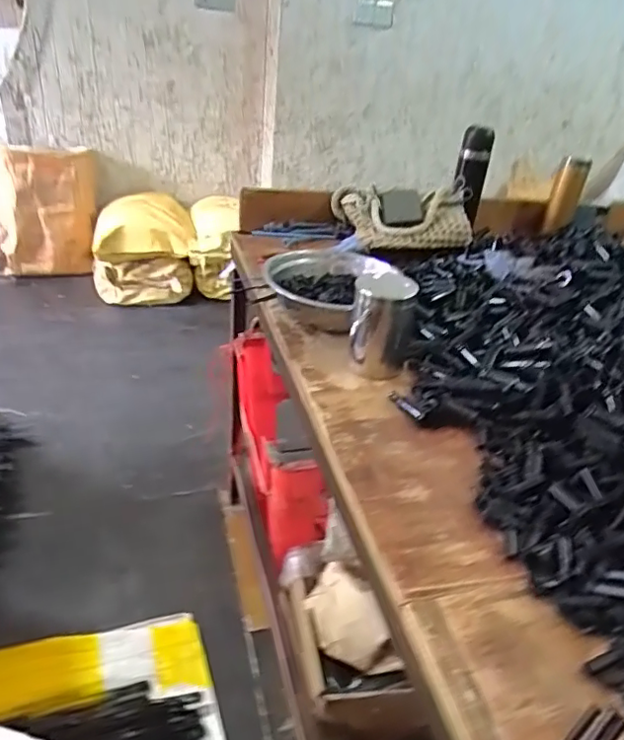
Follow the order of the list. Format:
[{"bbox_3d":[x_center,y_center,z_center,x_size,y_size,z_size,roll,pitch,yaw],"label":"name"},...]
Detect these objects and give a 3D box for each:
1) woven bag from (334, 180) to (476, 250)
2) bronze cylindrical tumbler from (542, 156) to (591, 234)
[{"bbox_3d":[0.178,-0.310,1.131,0.281,0.085,0.199,9,31,3],"label":"woven bag"},{"bbox_3d":[0.580,-0.397,1.295,0.062,0.164,0.045,20,34,20],"label":"bronze cylindrical tumbler"}]

